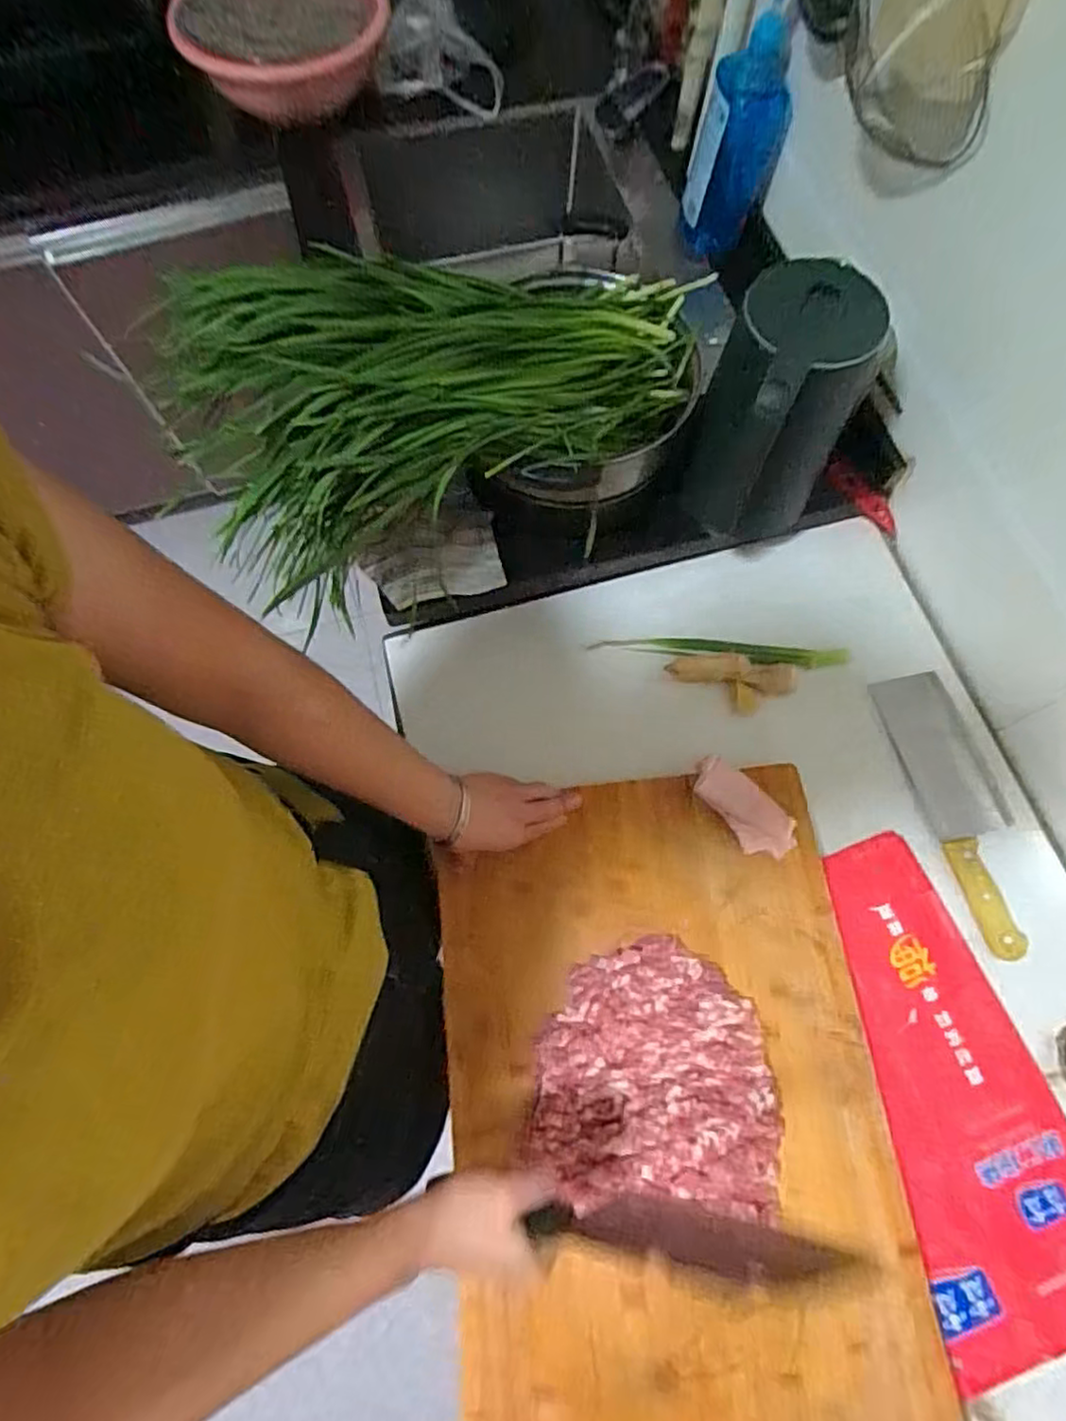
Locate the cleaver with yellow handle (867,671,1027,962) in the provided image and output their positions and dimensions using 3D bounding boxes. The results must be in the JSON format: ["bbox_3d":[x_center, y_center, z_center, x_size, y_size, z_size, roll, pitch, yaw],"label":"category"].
[{"bbox_3d":[0.431,0.092,0.671,0.082,0.017,0.281,-13,70,-4],"label":"cleaver with yellow handle"}]

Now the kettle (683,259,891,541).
[{"bbox_3d":[0.232,-0.272,0.673,0.125,0.264,0.166,21,71,9],"label":"kettle"}]

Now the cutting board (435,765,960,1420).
[{"bbox_3d":[0.113,0.340,0.581,0.367,0.024,0.552,-6,70,-1],"label":"cutting board"}]

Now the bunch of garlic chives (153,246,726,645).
[{"bbox_3d":[-0.067,-0.303,0.596,0.482,0.140,0.255,-32,72,-10],"label":"bunch of garlic chives"}]

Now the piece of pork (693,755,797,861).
[{"bbox_3d":[0.202,0.096,0.651,0.112,0.019,0.049,41,76,15],"label":"piece of pork"}]

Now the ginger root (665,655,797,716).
[{"bbox_3d":[0.215,-0.032,0.731,0.133,0.024,0.059,16,71,7],"label":"ginger root"}]

